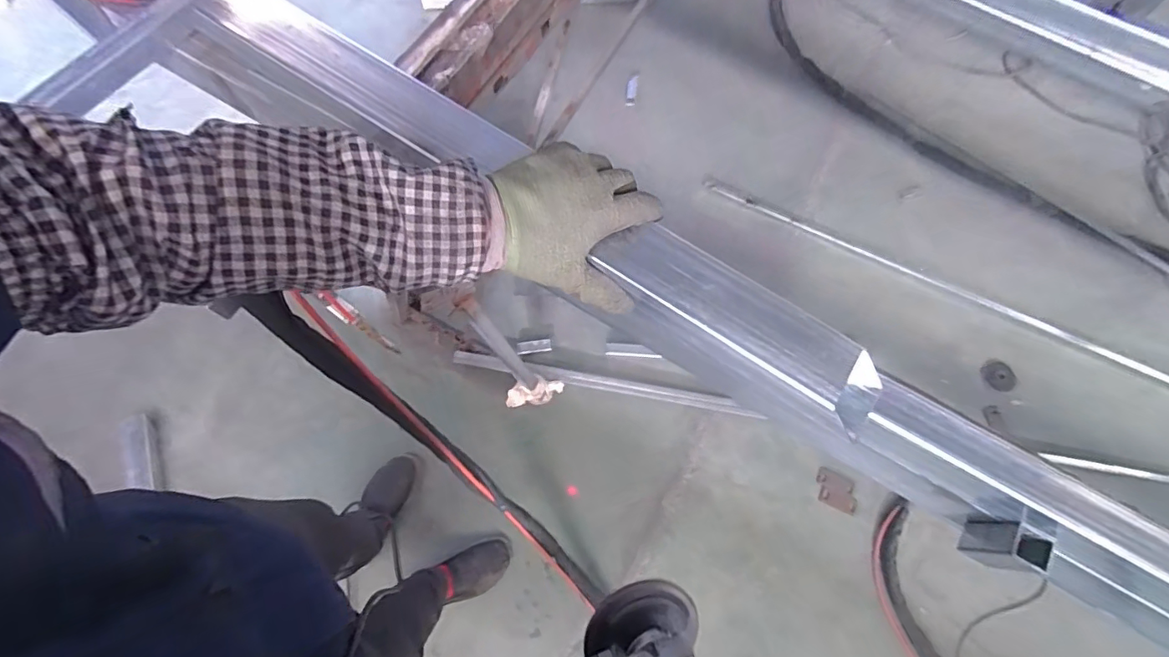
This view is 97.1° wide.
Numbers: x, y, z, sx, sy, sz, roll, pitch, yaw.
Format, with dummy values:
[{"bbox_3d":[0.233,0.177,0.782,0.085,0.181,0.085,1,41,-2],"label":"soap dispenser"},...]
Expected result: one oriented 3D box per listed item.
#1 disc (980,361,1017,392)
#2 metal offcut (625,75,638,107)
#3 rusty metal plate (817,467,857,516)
[{"bbox_3d":[1.111,0.127,1.380,0.084,0.007,0.084,0,72,1],"label":"disc"},{"bbox_3d":[0.150,-0.758,1.637,0.034,0.019,0.113,9,72,3],"label":"metal offcut"},{"bbox_3d":[0.621,0.400,1.275,0.103,0.014,0.085,24,67,0],"label":"rusty metal plate"}]

